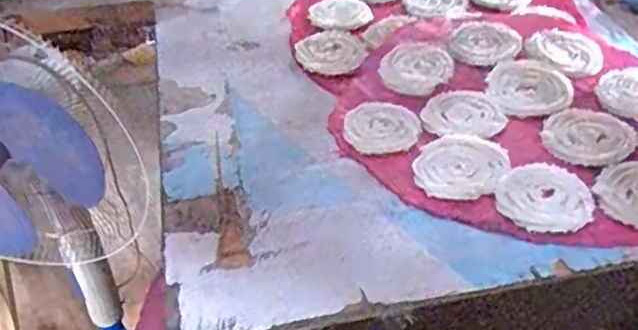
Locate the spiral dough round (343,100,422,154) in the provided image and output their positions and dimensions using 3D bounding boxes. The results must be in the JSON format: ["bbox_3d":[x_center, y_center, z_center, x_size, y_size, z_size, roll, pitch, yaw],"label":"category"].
[{"bbox_3d":[0.059,-0.036,0.625,0.069,0.011,0.079,-6,43,-3],"label":"spiral dough round"}]

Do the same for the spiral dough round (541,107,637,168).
[{"bbox_3d":[0.243,-0.027,0.597,0.083,0.004,0.076,-2,43,2],"label":"spiral dough round"}]

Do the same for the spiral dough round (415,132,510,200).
[{"bbox_3d":[0.125,-0.001,0.575,0.072,0.009,0.084,20,48,23],"label":"spiral dough round"}]

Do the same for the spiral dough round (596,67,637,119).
[{"bbox_3d":[0.311,-0.072,0.644,0.071,0.008,0.076,-2,43,2],"label":"spiral dough round"}]

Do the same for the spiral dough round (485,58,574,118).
[{"bbox_3d":[0.209,-0.078,0.654,0.081,0.006,0.084,-2,43,2],"label":"spiral dough round"}]

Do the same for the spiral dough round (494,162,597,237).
[{"bbox_3d":[0.184,0.027,0.540,0.073,0.008,0.074,-2,43,2],"label":"spiral dough round"}]

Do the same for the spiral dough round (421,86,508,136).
[{"bbox_3d":[0.136,-0.049,0.634,0.077,0.006,0.068,-14,44,-11],"label":"spiral dough round"}]

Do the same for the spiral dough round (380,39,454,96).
[{"bbox_3d":[0.104,-0.104,0.686,0.071,0.008,0.079,31,53,32],"label":"spiral dough round"}]

